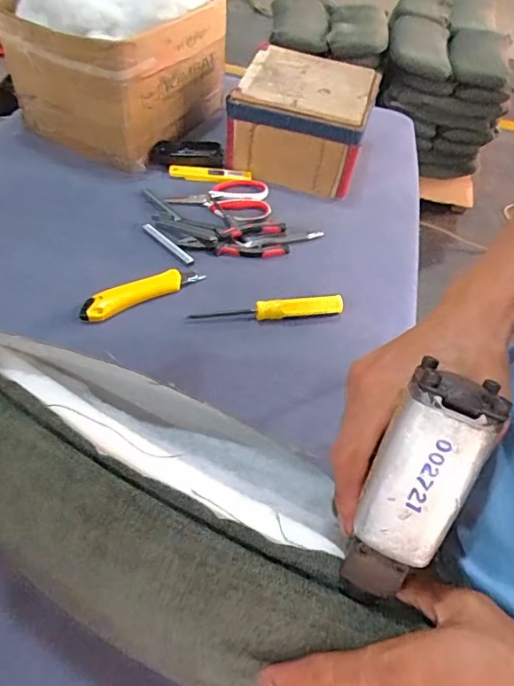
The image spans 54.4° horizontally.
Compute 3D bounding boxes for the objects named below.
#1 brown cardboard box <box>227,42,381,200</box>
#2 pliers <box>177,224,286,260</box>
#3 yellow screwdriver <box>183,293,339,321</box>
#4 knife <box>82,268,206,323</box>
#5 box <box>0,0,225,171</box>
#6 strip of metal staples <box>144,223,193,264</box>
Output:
[{"bbox_3d":[0.082,-0.383,0.853,0.210,0.124,0.216,17,52,8],"label":"brown cardboard box"},{"bbox_3d":[-0.032,-0.151,0.719,0.151,0.019,0.054,-4,52,-8],"label":"pliers"},{"bbox_3d":[0.015,-0.044,0.639,0.195,0.024,0.021,-4,52,-8],"label":"yellow screwdriver"},{"bbox_3d":[-0.149,-0.067,0.646,0.162,0.013,0.035,-26,58,-23],"label":"knife"},{"bbox_3d":[-0.237,-0.485,0.841,0.255,0.219,0.276,27,52,16],"label":"box"},{"bbox_3d":[-0.127,-0.142,0.715,0.009,0.012,0.104,-36,63,-28],"label":"strip of metal staples"}]

